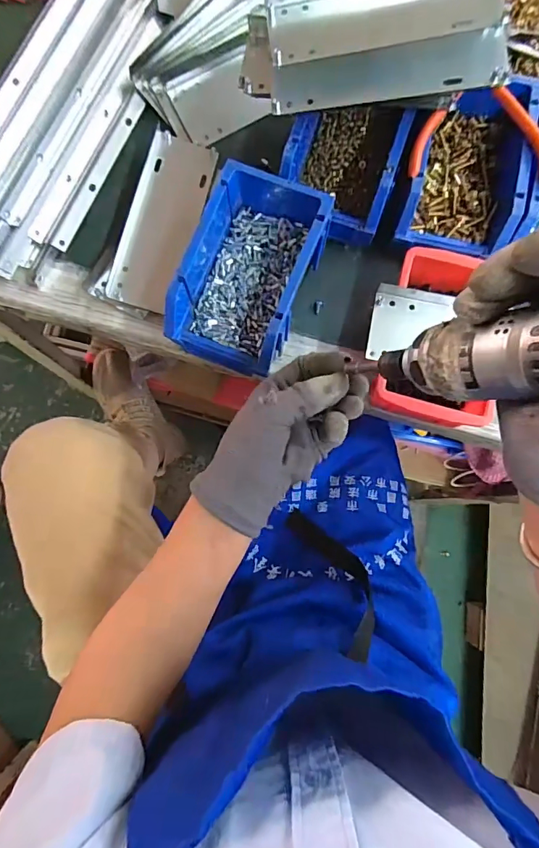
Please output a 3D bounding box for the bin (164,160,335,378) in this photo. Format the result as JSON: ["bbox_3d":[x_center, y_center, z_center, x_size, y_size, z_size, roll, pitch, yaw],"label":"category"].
[{"bbox_3d":[-0.018,-0.139,0.404,0.109,0.068,0.172,20,82,4],"label":"bin"}]

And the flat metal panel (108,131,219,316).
[{"bbox_3d":[-0.105,-0.202,0.437,0.059,0.019,0.178,15,82,3],"label":"flat metal panel"}]

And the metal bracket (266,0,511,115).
[{"bbox_3d":[0.089,-0.317,0.359,0.200,0.038,0.105,-4,81,0],"label":"metal bracket"}]

